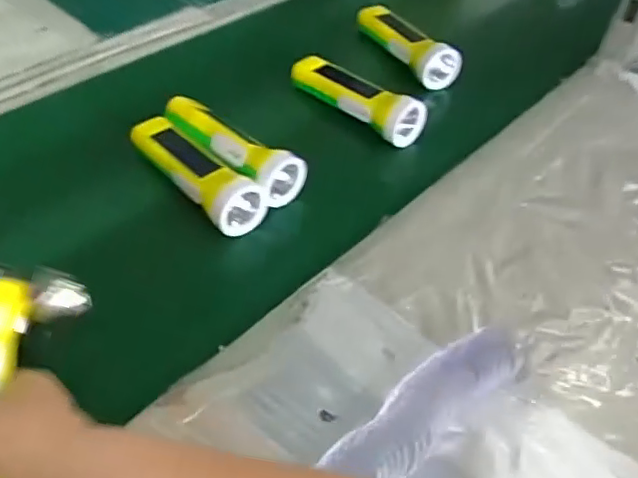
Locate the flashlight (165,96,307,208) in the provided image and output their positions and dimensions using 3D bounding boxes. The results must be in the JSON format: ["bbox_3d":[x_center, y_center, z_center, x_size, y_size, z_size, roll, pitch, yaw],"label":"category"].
[{"bbox_3d":[-0.092,-0.086,0.602,0.165,0.059,0.059,32,52,23],"label":"flashlight"}]

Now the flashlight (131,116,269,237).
[{"bbox_3d":[-0.127,-0.059,0.578,0.166,0.054,0.058,38,55,26],"label":"flashlight"}]

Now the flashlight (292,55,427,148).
[{"bbox_3d":[0.037,-0.159,0.680,0.169,0.058,0.063,35,53,25],"label":"flashlight"}]

